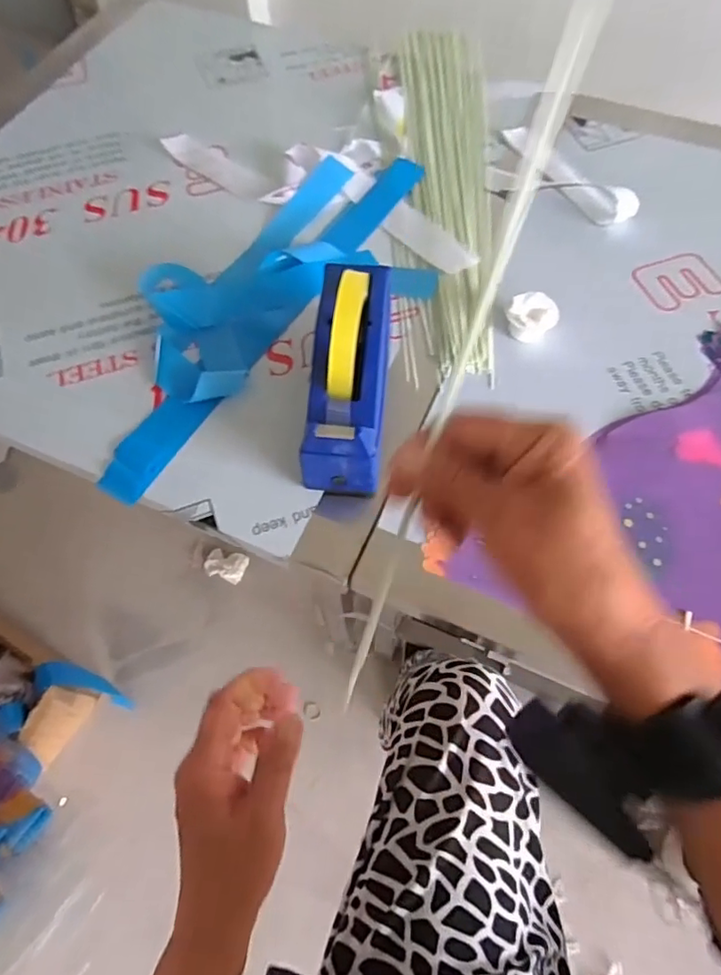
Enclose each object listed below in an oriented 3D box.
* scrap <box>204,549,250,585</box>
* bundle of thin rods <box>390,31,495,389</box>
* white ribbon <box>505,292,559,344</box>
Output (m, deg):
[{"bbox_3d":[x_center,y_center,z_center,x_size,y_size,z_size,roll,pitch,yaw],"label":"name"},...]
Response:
[{"bbox_3d":[-0.235,0.136,0.983,0.074,0.015,0.051,17,66,9],"label":"scrap"},{"bbox_3d":[0.110,-0.404,0.724,0.114,0.015,0.631,2,66,3],"label":"bundle of thin rods"},{"bbox_3d":[0.183,-0.183,0.603,0.048,0.032,0.041,-30,69,-11],"label":"white ribbon"}]

